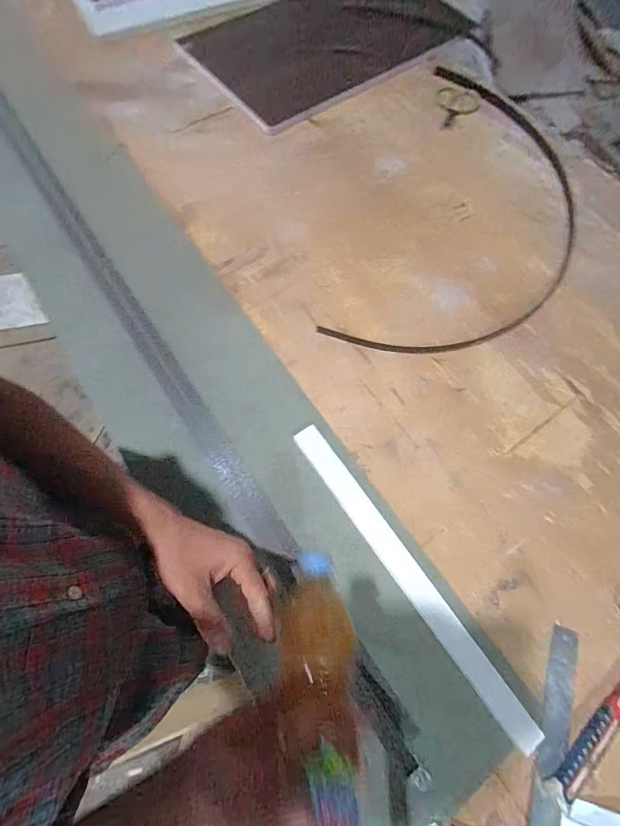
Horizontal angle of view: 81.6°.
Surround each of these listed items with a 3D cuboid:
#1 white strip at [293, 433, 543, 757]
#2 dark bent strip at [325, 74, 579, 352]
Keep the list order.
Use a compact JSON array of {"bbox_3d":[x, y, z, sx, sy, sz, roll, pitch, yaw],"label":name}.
[{"bbox_3d":[0.137,0.218,0.520,0.046,0.014,0.489,-29,73,-26],"label":"white strip"},{"bbox_3d":[0.383,-0.478,0.800,0.418,0.030,0.931,21,70,6],"label":"dark bent strip"}]

